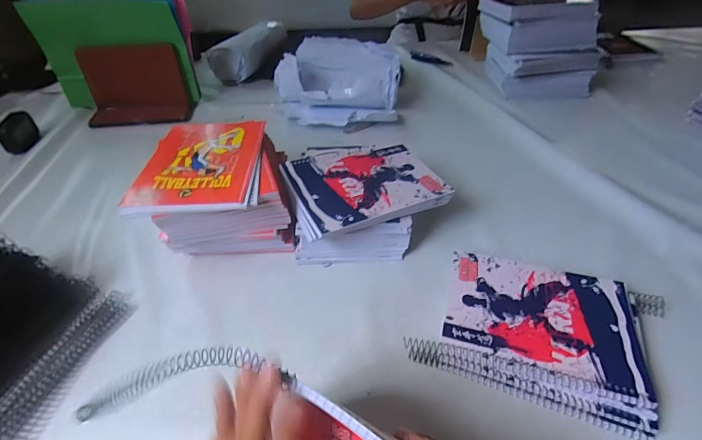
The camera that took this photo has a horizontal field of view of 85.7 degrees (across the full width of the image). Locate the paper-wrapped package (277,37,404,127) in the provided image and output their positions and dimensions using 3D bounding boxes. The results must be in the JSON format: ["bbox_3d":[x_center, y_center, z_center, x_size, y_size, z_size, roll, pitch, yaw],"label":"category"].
[{"bbox_3d":[-0.032,-0.303,0.837,0.264,0.106,0.234,6,44,8],"label":"paper-wrapped package"}]

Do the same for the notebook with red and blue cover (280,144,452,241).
[{"bbox_3d":[0.019,-0.050,0.525,0.202,0.017,0.145,-16,48,-19],"label":"notebook with red and blue cover"}]

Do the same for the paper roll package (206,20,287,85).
[{"bbox_3d":[-0.267,-0.451,1.017,0.106,0.099,0.250,11,45,13],"label":"paper roll package"}]

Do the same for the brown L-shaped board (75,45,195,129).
[{"bbox_3d":[-0.437,-0.272,0.766,0.189,0.121,0.089,-9,44,-8],"label":"brown L-shaped board"}]

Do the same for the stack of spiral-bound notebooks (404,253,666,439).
[{"bbox_3d":[0.207,0.119,0.422,0.236,0.034,0.162,14,44,15],"label":"stack of spiral-bound notebooks"}]

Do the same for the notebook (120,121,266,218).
[{"bbox_3d":[-0.197,-0.080,0.508,0.152,0.008,0.206,-4,42,-5],"label":"notebook"}]

